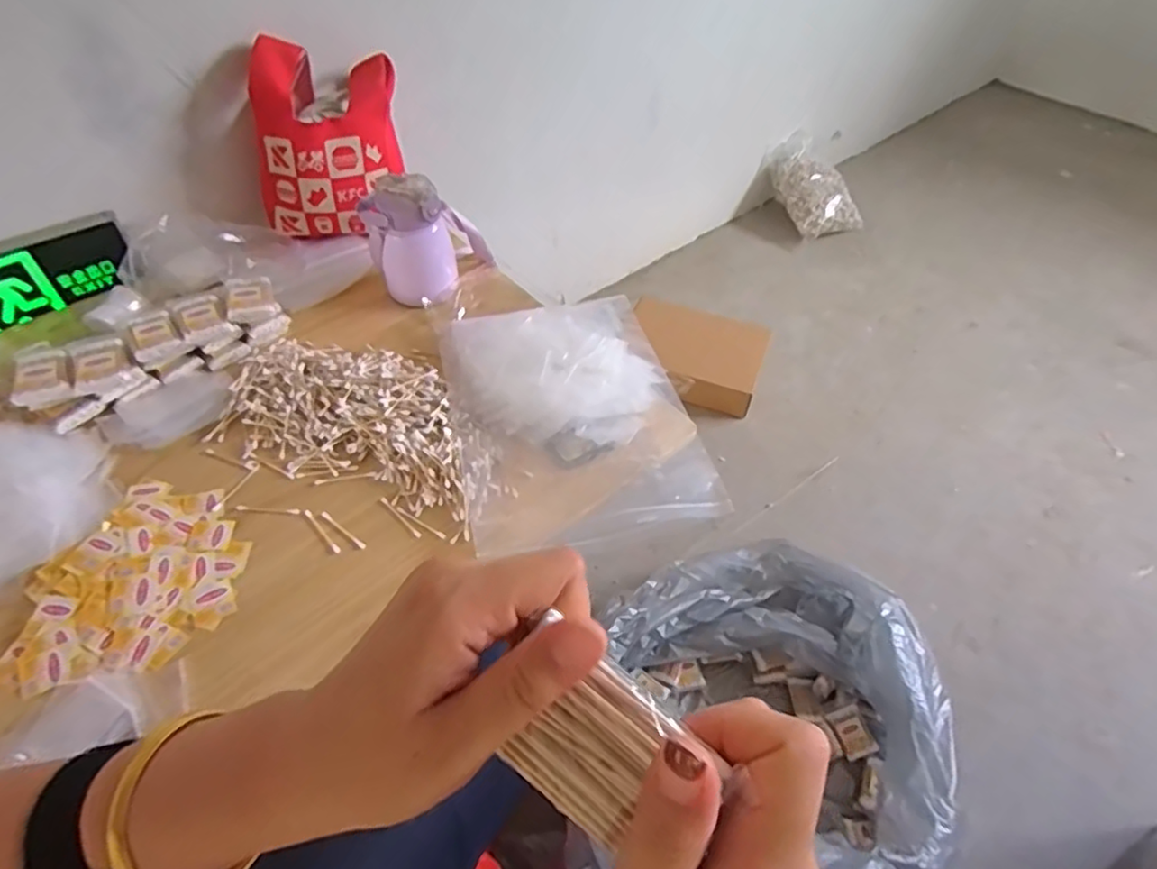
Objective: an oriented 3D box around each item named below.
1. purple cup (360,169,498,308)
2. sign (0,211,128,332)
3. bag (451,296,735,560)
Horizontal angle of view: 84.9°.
[{"bbox_3d":[-0.215,-0.293,0.910,0.169,0.160,0.112,-17,51,-15],"label":"purple cup"},{"bbox_3d":[-0.758,-0.229,0.904,0.029,0.107,0.215,36,57,27],"label":"sign"},{"bbox_3d":[-0.009,-0.035,0.787,0.286,0.056,0.395,-8,49,-8],"label":"bag"}]

